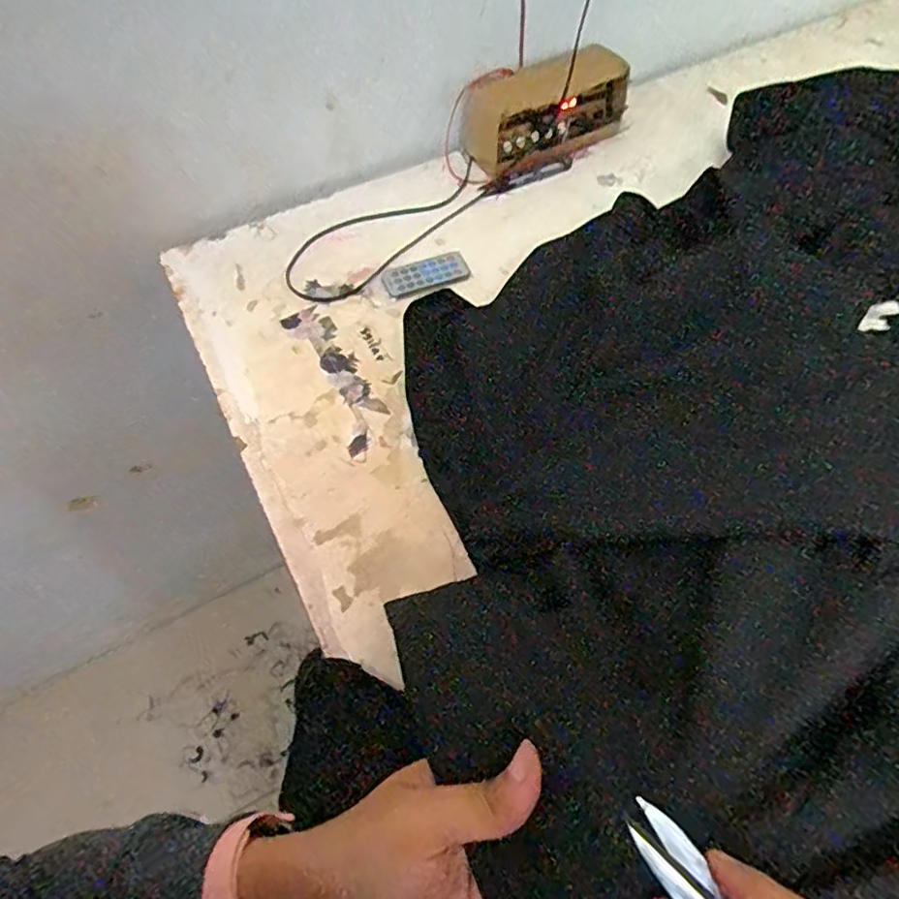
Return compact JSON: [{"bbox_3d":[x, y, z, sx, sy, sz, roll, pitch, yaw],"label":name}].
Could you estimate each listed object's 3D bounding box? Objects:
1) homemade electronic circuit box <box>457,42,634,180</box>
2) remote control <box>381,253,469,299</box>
[{"bbox_3d":[0.114,-0.389,0.695,0.190,0.082,0.076,-19,58,-7],"label":"homemade electronic circuit box"},{"bbox_3d":[-0.023,-0.176,0.611,0.085,0.007,0.040,-22,58,-9],"label":"remote control"}]

